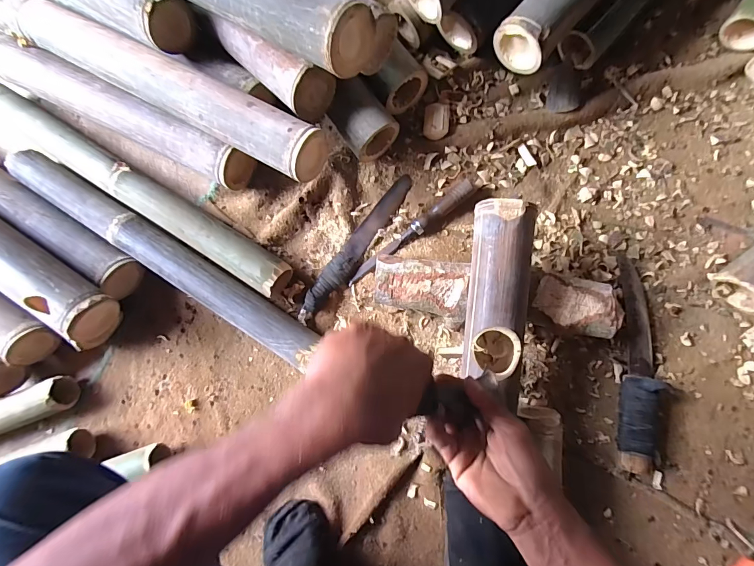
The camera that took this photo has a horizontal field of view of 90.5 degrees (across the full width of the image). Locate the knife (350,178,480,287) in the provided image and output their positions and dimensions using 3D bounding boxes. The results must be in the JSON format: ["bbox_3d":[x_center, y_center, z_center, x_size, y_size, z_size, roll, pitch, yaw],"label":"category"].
[{"bbox_3d":[0.051,-0.075,0.577,0.237,0.020,0.025,-39,83,4],"label":"knife"}]

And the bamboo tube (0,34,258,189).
[{"bbox_3d":[-0.439,-0.287,0.627,0.500,0.064,0.071,27,90,8],"label":"bamboo tube"}]

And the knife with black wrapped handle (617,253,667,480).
[{"bbox_3d":[0.367,0.112,0.517,0.054,0.033,0.297,2,87,8],"label":"knife with black wrapped handle"}]

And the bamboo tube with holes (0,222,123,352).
[{"bbox_3d":[-0.607,-0.050,0.582,0.468,0.098,0.113,31,91,8],"label":"bamboo tube with holes"}]

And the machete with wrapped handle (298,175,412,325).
[{"bbox_3d":[-0.035,-0.054,0.587,0.039,0.021,0.278,37,92,8],"label":"machete with wrapped handle"}]

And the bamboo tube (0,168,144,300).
[{"bbox_3d":[-0.630,-0.155,0.639,0.540,0.068,0.071,35,92,8],"label":"bamboo tube"}]

